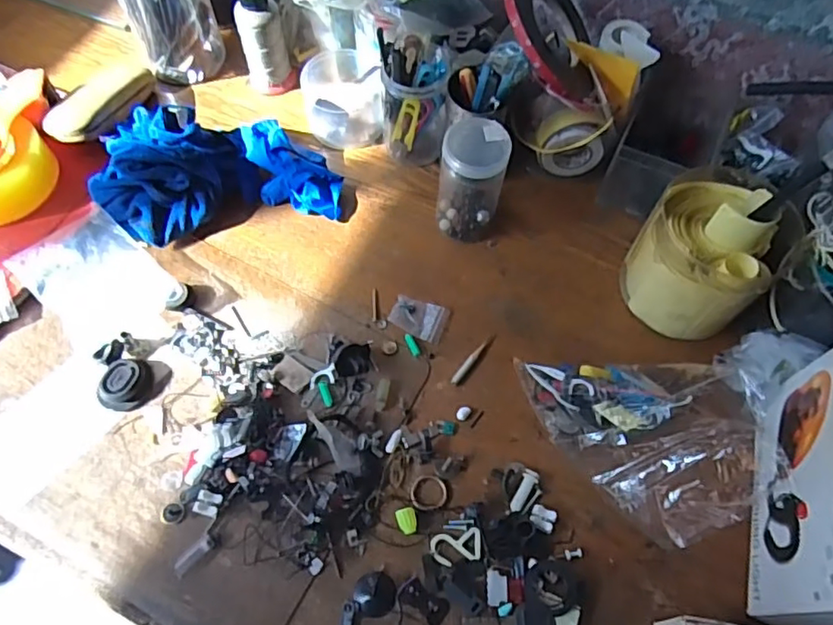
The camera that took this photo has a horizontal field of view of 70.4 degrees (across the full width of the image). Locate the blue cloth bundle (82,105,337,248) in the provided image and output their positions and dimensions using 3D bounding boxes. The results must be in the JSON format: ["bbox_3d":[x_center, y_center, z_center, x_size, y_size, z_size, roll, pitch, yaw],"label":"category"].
[{"bbox_3d":[-0.214,-0.159,0.631,0.252,0.080,0.147,-9,63,-8],"label":"blue cloth bundle"}]

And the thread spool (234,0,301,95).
[{"bbox_3d":[-0.178,-0.316,0.690,0.055,0.129,0.042,20,63,8],"label":"thread spool"}]

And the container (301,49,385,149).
[{"bbox_3d":[-0.087,-0.256,0.700,0.094,0.063,0.116,-4,62,-5],"label":"container"}]

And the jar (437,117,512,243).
[{"bbox_3d":[0.055,-0.132,0.608,0.066,0.121,0.060,13,62,4],"label":"jar"}]

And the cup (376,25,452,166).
[{"bbox_3d":[0.000,-0.235,0.651,0.081,0.136,0.075,0,62,-3],"label":"cup"}]

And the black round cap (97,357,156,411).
[{"bbox_3d":[-0.263,0.065,0.536,0.038,0.017,0.046,11,62,3],"label":"black round cap"}]

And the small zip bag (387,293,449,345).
[{"bbox_3d":[0.002,0.005,0.596,0.055,0.005,0.039,21,63,8],"label":"small zip bag"}]

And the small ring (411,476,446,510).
[{"bbox_3d":[0.011,0.158,0.516,0.031,0.005,0.031,1,62,-2],"label":"small ring"}]

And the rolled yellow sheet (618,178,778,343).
[{"bbox_3d":[0.277,-0.050,0.573,0.114,0.122,0.124,-29,67,-17],"label":"rolled yellow sheet"}]

